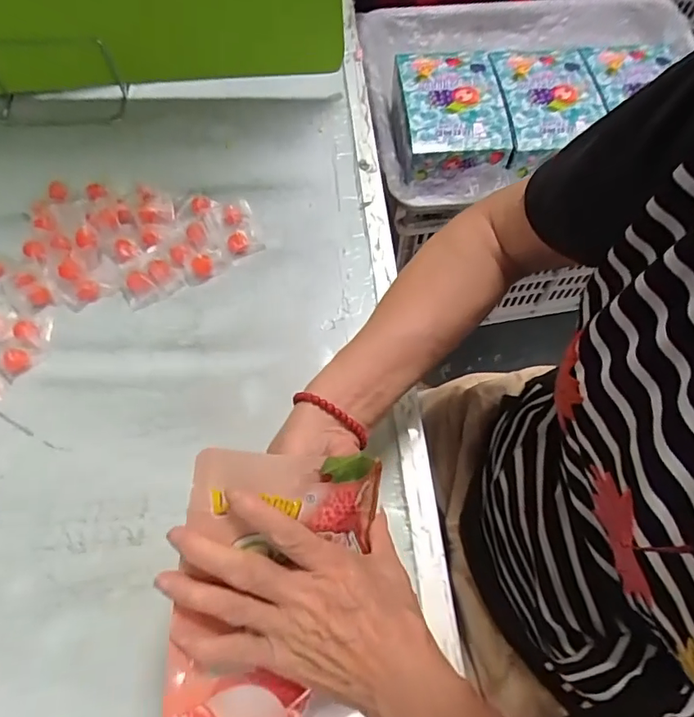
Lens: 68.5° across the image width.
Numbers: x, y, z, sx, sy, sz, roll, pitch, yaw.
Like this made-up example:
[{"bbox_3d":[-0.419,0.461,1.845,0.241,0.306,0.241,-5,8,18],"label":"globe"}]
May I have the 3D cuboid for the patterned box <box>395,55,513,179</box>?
[{"bbox_3d":[0.166,-0.399,0.821,0.150,0.070,0.246,-3,65,-2],"label":"patterned box"}]

